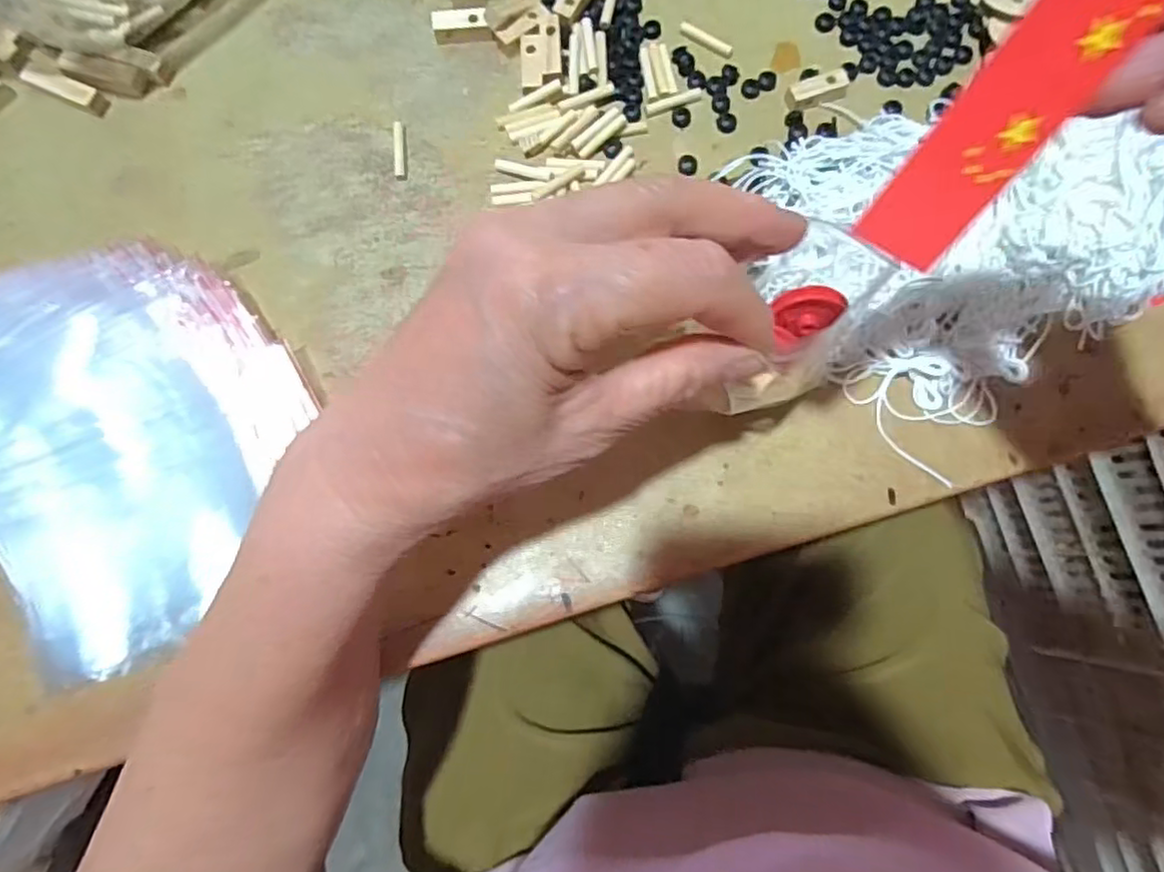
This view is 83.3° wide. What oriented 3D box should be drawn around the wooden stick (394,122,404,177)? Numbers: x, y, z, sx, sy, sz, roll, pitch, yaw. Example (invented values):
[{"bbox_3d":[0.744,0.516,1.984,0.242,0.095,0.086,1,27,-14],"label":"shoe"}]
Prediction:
[{"bbox_3d":[-0.093,-0.145,0.332,0.004,0.006,0.029,-3,79,-2],"label":"wooden stick"}]

